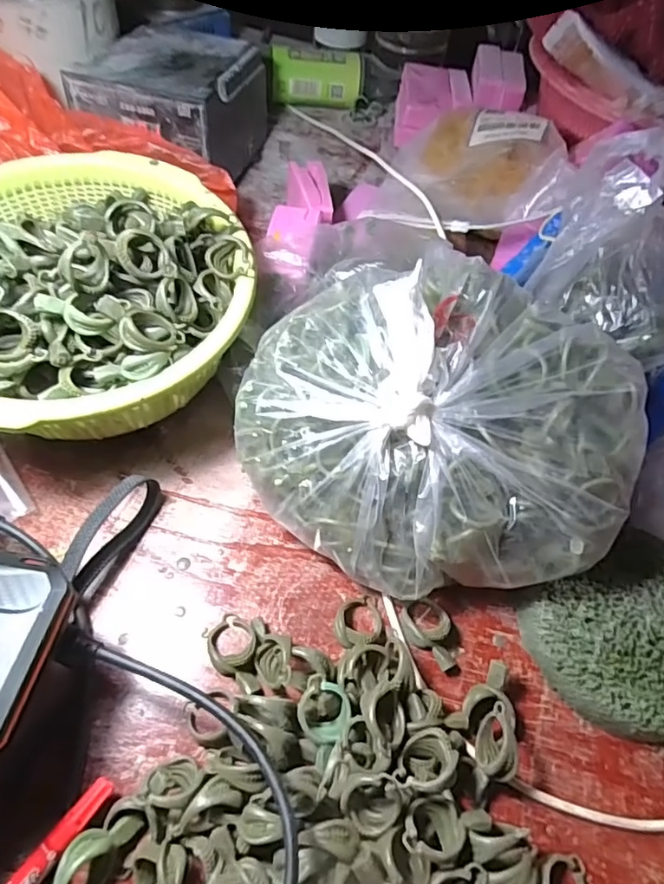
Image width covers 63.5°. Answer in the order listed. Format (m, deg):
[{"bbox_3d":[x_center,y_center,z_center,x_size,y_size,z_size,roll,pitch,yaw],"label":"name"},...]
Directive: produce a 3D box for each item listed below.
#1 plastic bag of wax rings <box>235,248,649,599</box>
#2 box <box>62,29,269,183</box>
[{"bbox_3d":[0.046,-0.003,0.275,0.183,0.119,0.144,-4,58,-7],"label":"plastic bag of wax rings"},{"bbox_3d":[-0.128,-0.287,0.456,0.111,0.081,0.134,17,58,7],"label":"box"}]

